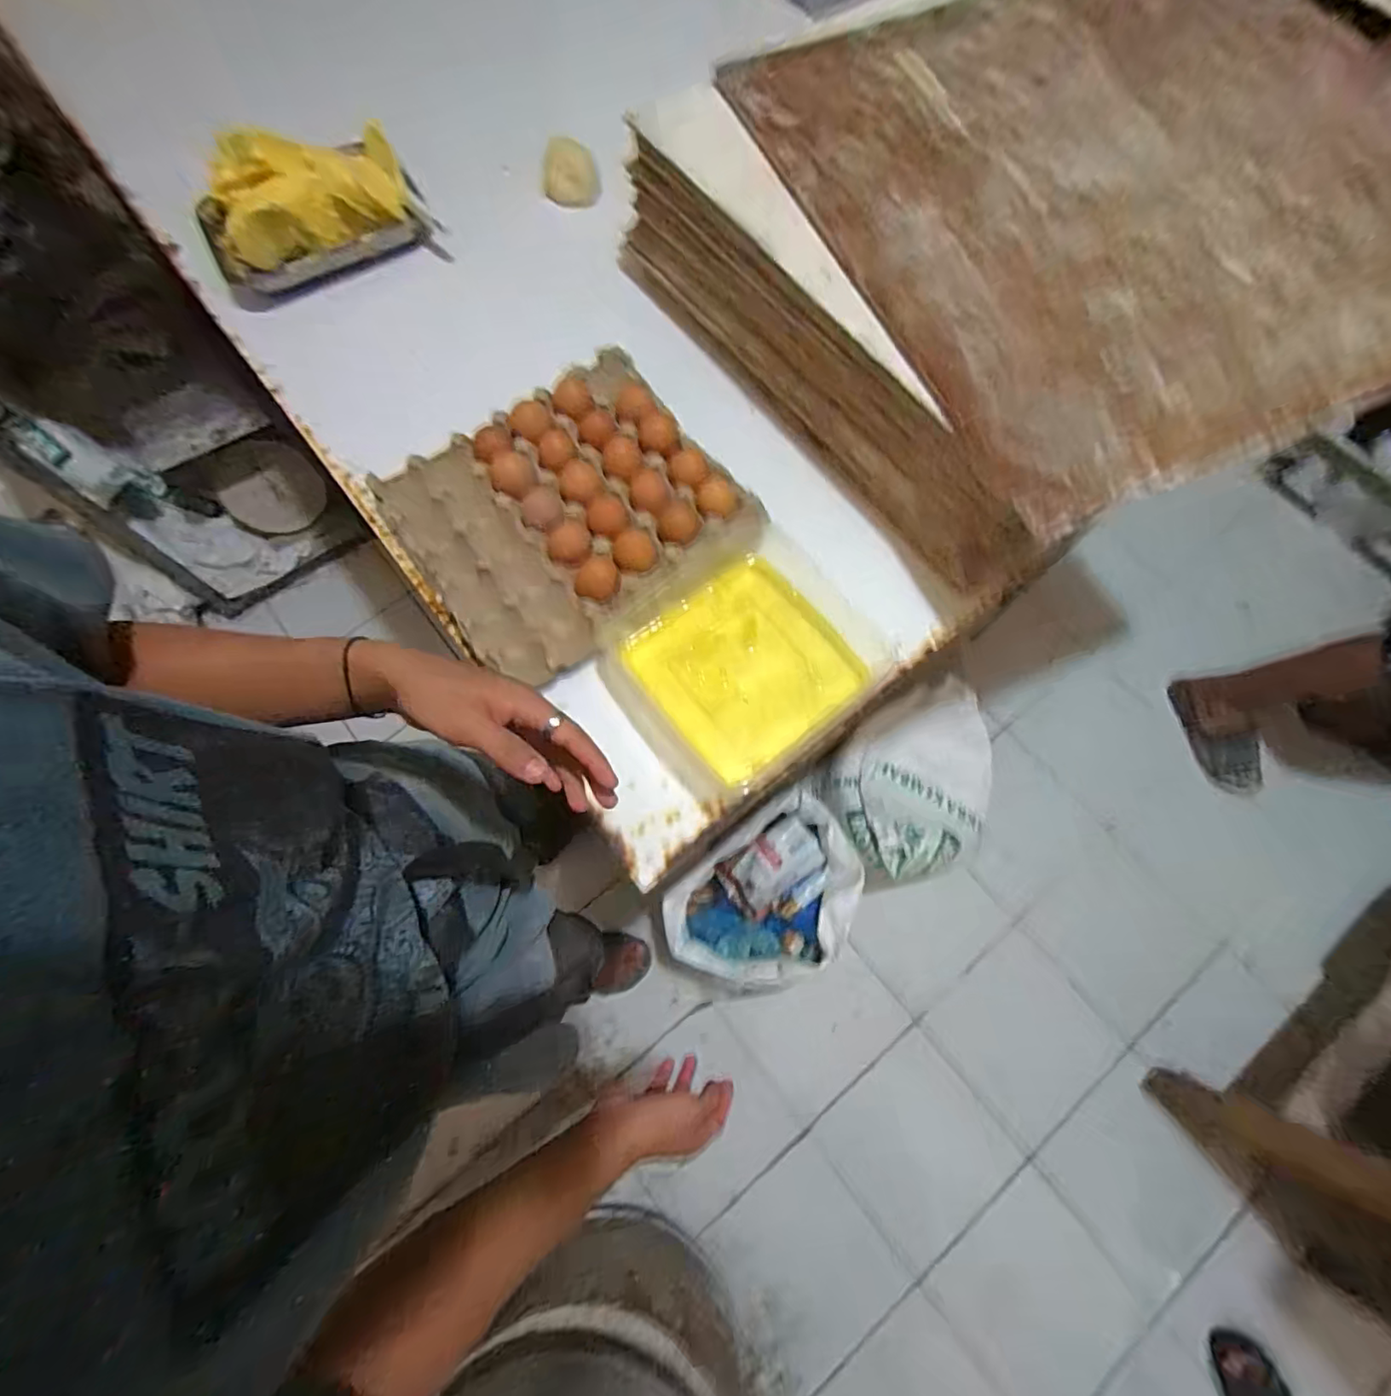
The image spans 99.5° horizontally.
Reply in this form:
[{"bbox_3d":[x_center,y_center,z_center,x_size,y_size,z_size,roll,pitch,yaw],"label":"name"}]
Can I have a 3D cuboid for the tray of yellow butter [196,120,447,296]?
[{"bbox_3d":[-0.502,-0.634,0.756,0.285,0.097,0.144,-21,73,-6],"label":"tray of yellow butter"}]

